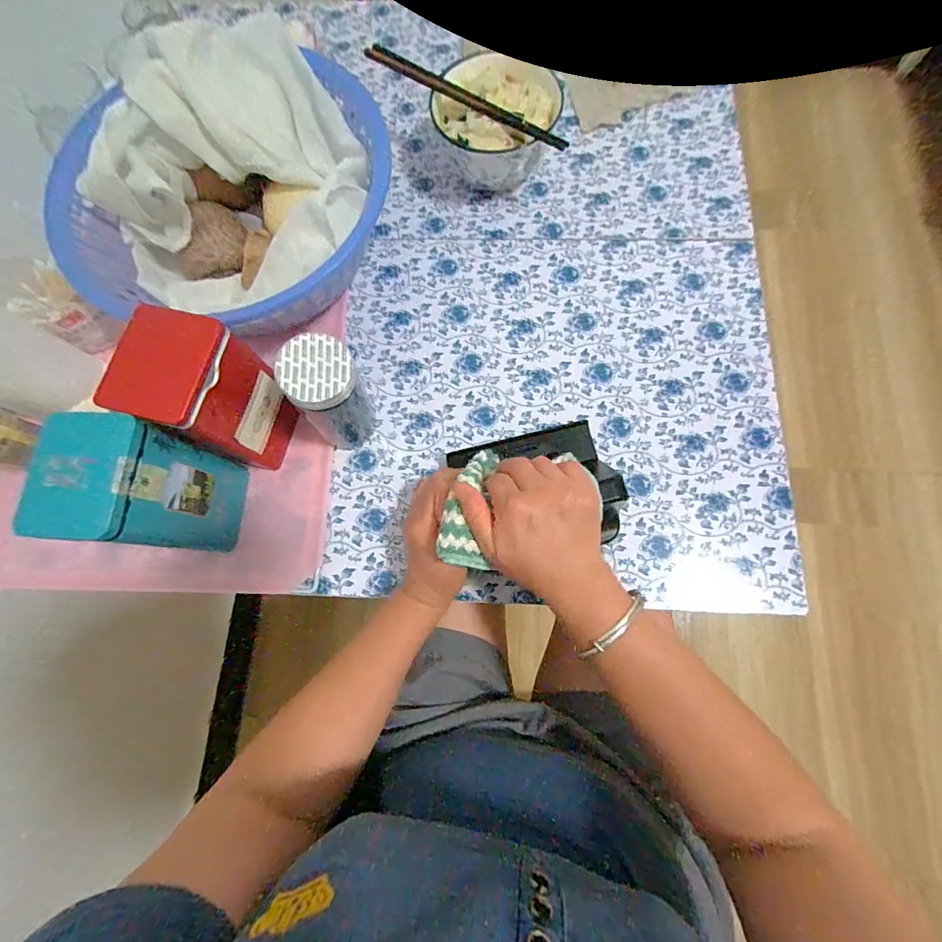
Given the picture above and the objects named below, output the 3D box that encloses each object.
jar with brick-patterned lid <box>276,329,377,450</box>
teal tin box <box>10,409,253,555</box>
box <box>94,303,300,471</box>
[{"bbox_3d":[-0.122,-0.064,0.367,0.062,0.124,0.066,0,76,2],"label":"jar with brick-patterned lid"},{"bbox_3d":[-0.250,0.018,0.334,0.060,0.150,0.085,8,76,4],"label":"teal tin box"},{"bbox_3d":[-0.213,-0.059,0.355,0.073,0.140,0.083,14,77,5],"label":"box"}]

